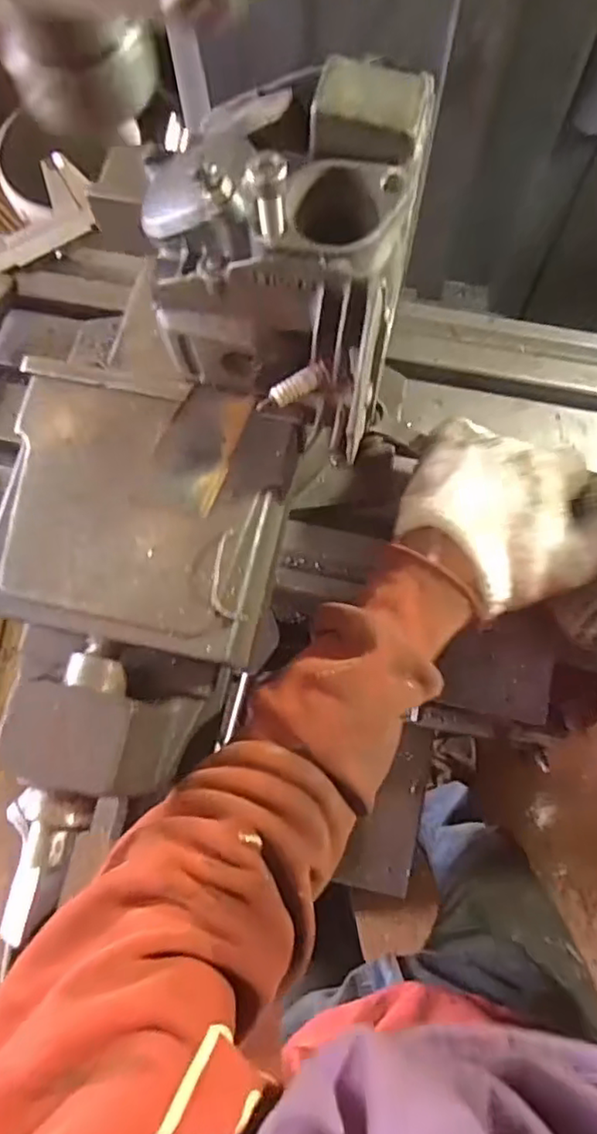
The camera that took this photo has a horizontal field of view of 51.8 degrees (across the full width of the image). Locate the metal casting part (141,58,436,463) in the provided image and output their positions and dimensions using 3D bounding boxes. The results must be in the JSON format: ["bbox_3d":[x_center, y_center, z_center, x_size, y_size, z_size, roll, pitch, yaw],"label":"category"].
[{"bbox_3d":[-0.007,-0.134,0.276,0.109,0.124,0.117,7,77,3],"label":"metal casting part"}]

